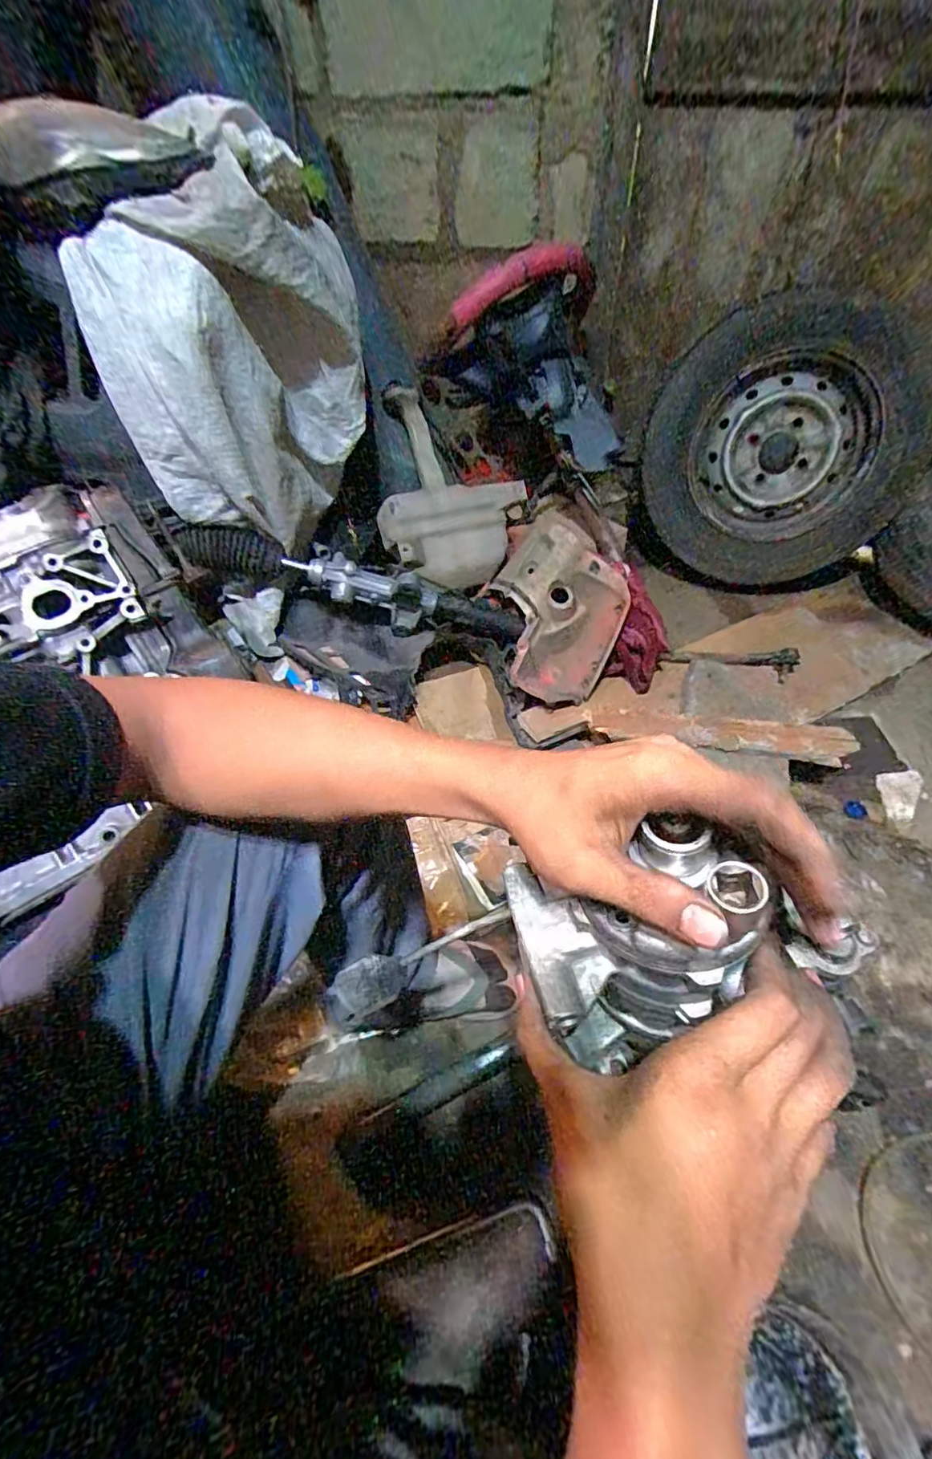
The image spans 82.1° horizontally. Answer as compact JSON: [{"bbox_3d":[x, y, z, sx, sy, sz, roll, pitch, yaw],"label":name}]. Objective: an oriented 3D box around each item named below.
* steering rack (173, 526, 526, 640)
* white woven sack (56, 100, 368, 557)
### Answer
[{"bbox_3d":[-0.188,-0.260,0.987,0.607,0.125,0.068,11,48,-13],"label":"steering rack"},{"bbox_3d":[-0.321,-0.514,0.783,0.296,0.457,0.232,4,51,6],"label":"white woven sack"}]

